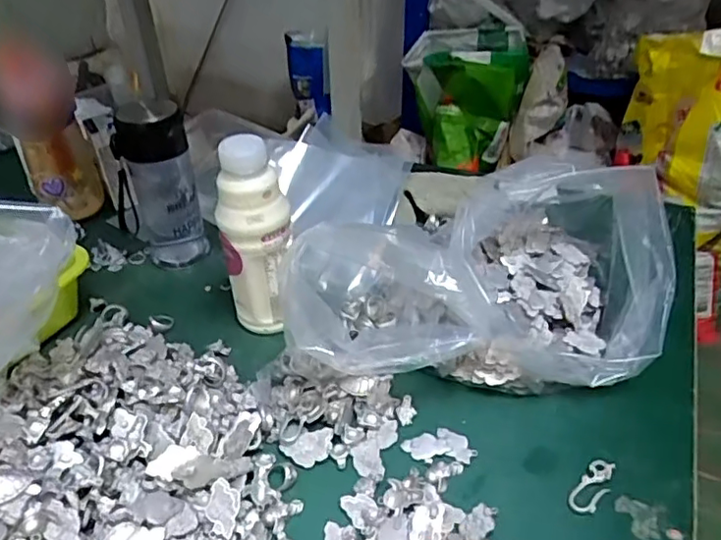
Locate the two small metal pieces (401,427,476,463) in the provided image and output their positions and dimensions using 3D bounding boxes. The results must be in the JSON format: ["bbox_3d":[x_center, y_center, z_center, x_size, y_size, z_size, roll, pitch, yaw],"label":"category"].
[{"bbox_3d":[0.063,0.143,0.487,0.056,0.004,0.031,-6,37,-5],"label":"two small metal pieces"}]

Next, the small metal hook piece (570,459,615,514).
[{"bbox_3d":[0.177,0.163,0.454,0.020,0.006,0.053,26,45,32],"label":"small metal hook piece"}]

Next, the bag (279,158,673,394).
[{"bbox_3d":[0.105,0.005,0.549,0.314,0.155,0.196,-2,37,-1],"label":"bag"}]

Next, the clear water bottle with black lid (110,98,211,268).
[{"bbox_3d":[-0.227,-0.093,0.664,0.081,0.187,0.072,-18,40,-21],"label":"clear water bottle with black lid"}]

